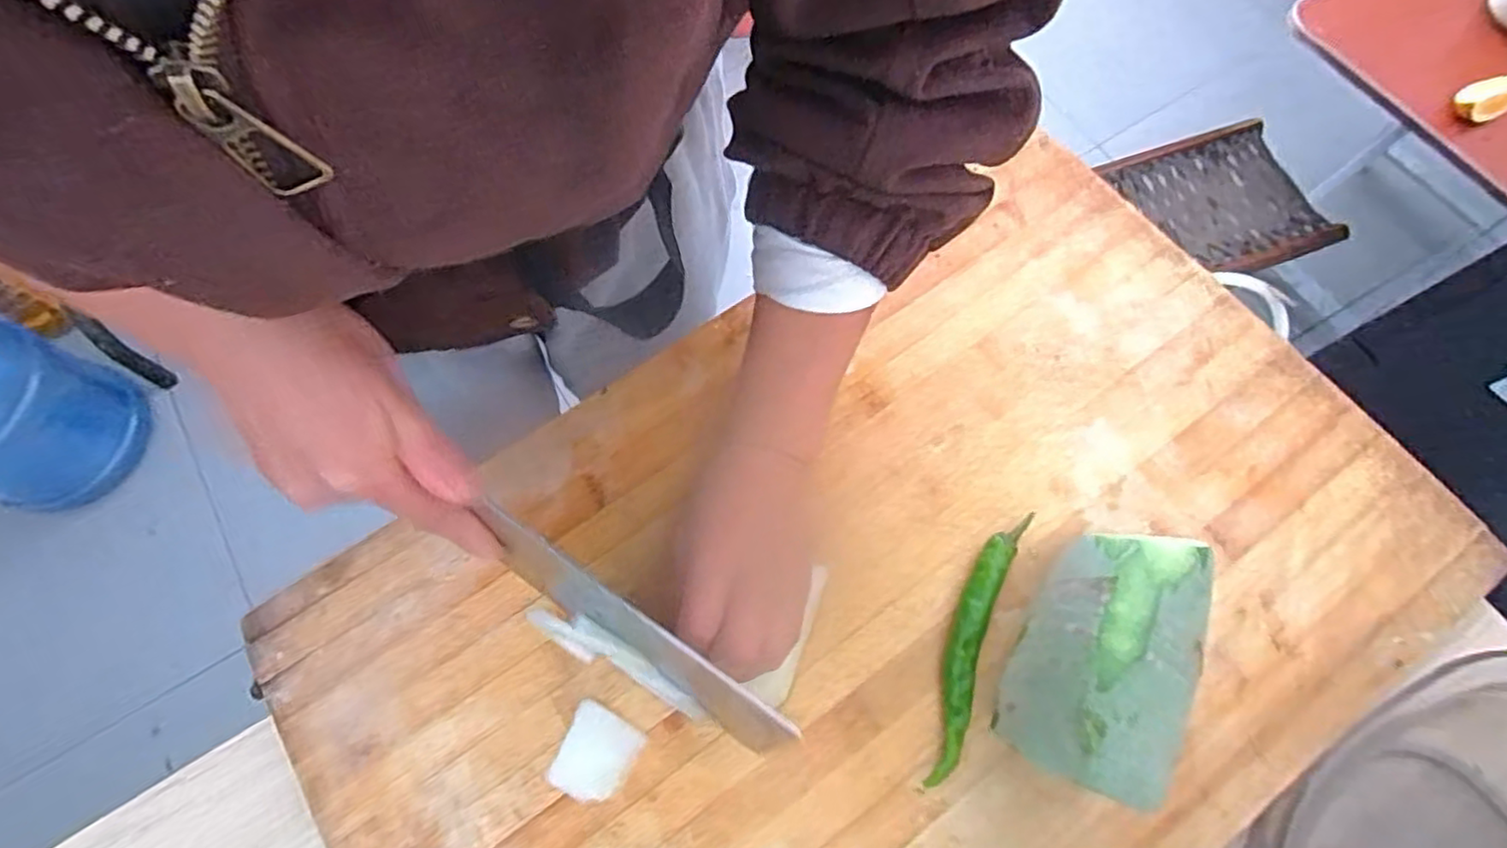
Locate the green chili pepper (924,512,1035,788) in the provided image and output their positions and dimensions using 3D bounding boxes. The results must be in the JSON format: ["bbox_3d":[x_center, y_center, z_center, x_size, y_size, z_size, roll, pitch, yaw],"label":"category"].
[{"bbox_3d":[0.108,0.108,0.337,0.022,0.014,0.136,21,72,8],"label":"green chili pepper"}]

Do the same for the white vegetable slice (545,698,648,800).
[{"bbox_3d":[-0.077,0.159,0.325,0.035,0.007,0.039,30,73,11],"label":"white vegetable slice"}]

